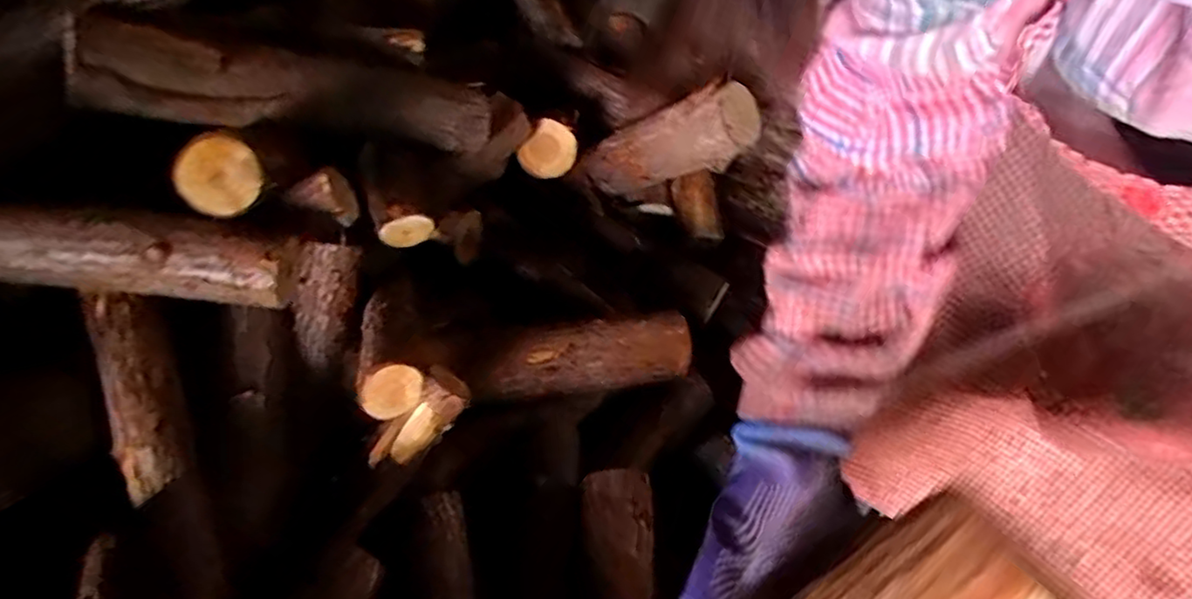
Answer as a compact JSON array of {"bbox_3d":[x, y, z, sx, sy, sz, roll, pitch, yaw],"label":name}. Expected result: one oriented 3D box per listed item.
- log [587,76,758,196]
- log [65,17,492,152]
[{"bbox_3d":[0.128,-0.290,1.207,0.323,0.126,0.132,-14,42,34],"label":"log"},{"bbox_3d":[-0.362,-0.255,0.855,0.487,0.093,0.114,-6,43,-46],"label":"log"}]

